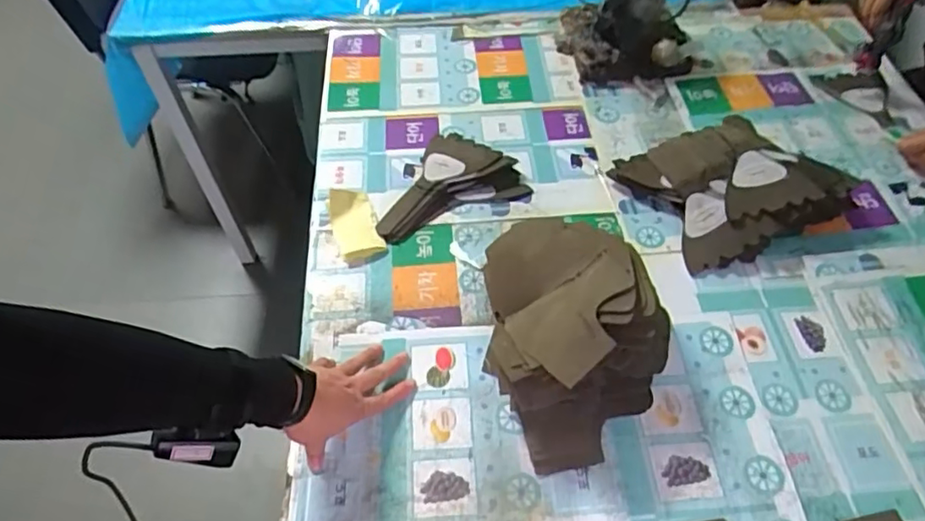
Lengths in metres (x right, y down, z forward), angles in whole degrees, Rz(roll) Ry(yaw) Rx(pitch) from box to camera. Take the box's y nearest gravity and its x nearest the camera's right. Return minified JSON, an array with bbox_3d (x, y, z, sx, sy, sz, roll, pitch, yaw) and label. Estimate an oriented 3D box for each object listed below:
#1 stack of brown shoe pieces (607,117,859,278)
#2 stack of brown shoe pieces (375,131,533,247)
[{"bbox_3d":[0.373,-0.116,0.857,0.256,0.065,0.228,-22,54,-17],"label":"stack of brown shoe pieces"},{"bbox_3d":[-0.040,-0.122,0.886,0.219,0.035,0.165,-22,55,-18],"label":"stack of brown shoe pieces"}]

